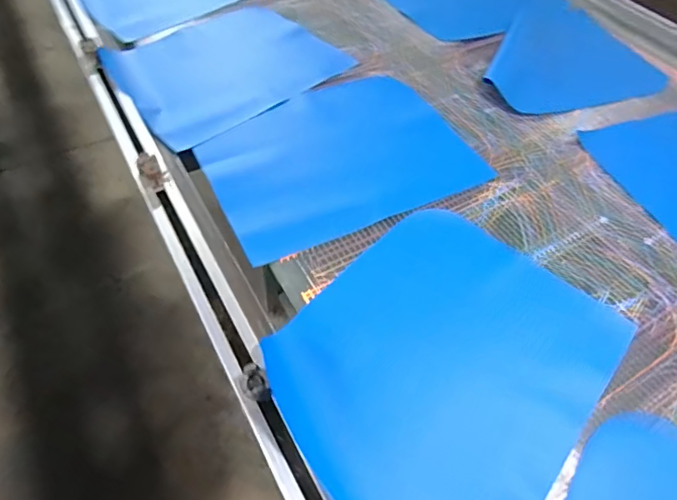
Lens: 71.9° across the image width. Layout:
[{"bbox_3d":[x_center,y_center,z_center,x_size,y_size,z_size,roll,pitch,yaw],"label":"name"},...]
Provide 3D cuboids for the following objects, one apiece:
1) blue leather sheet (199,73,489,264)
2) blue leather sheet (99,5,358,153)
[{"bbox_3d":[-0.002,-0.168,0.849,0.456,0.031,0.346,-21,59,-19],"label":"blue leather sheet"},{"bbox_3d":[-0.228,-0.389,0.951,0.439,0.032,0.313,-36,64,-26],"label":"blue leather sheet"}]

